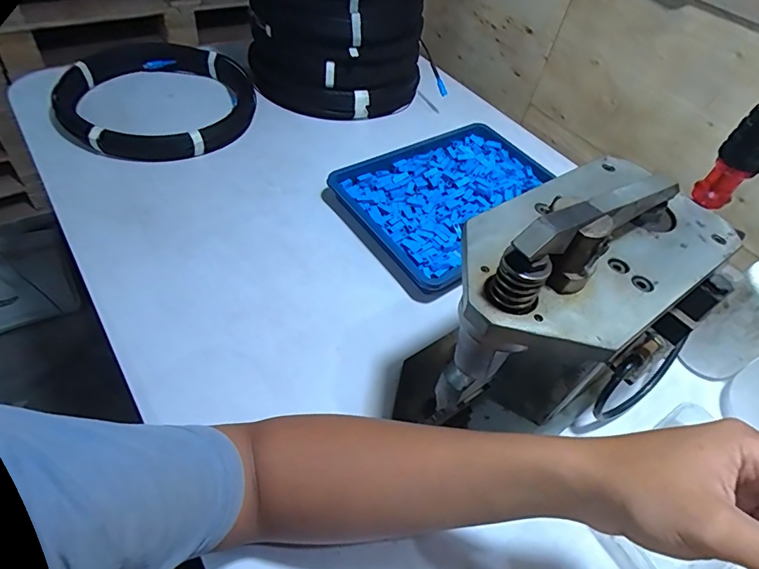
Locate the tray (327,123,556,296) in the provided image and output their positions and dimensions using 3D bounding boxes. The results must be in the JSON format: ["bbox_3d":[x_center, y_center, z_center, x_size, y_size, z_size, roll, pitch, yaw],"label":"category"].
[{"bbox_3d":[0.122,-0.132,0.676,0.319,0.030,0.230,-26,59,-27],"label":"tray"}]

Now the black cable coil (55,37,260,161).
[{"bbox_3d":[-0.353,-0.311,0.740,0.288,0.065,0.305,5,50,-6],"label":"black cable coil"}]

